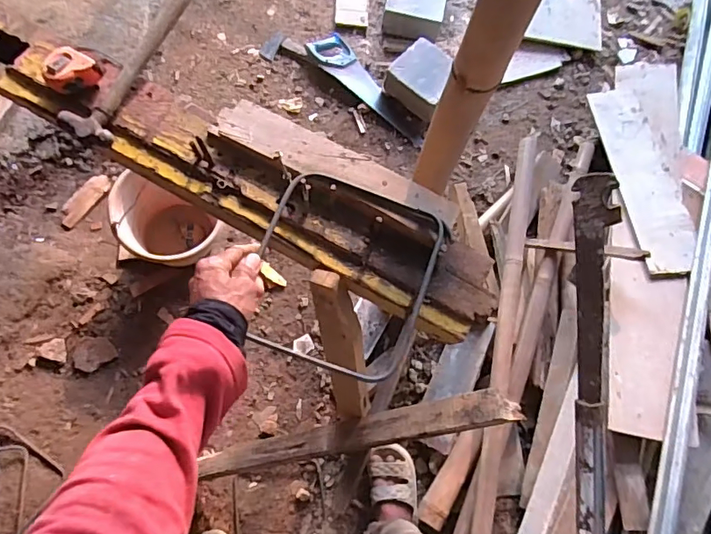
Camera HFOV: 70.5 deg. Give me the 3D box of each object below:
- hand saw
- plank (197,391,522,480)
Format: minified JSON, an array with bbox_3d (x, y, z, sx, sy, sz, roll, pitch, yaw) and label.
[{"bbox_3d":[0.043,-0.595,1.675,0.119,0.023,0.525,-38,76,-16],"label":"hand saw"},{"bbox_3d":[-0.044,0.341,0.999,0.713,0.029,0.057,-21,69,27],"label":"plank"}]

